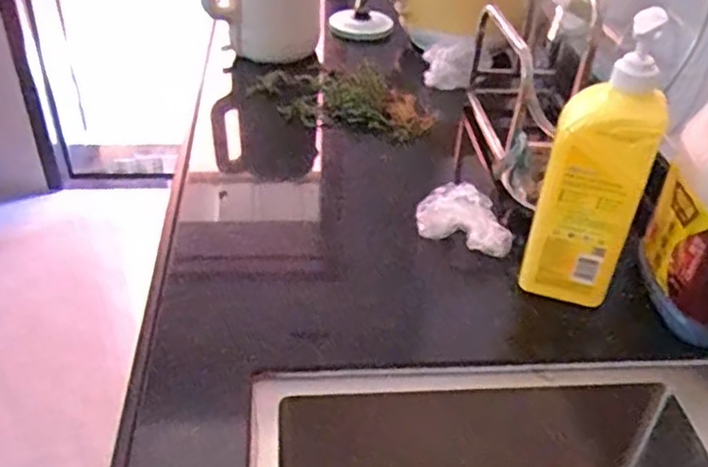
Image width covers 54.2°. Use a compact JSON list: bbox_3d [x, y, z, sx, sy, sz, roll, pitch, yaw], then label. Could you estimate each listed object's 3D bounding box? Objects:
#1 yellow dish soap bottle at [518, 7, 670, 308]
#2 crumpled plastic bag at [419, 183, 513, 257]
[{"bbox_3d":[0.217,-0.055,0.631,0.089,0.258,0.061,14,39,14],"label":"yellow dish soap bottle"},{"bbox_3d":[0.122,-0.020,0.769,0.099,0.039,0.100,7,38,4],"label":"crumpled plastic bag"}]

